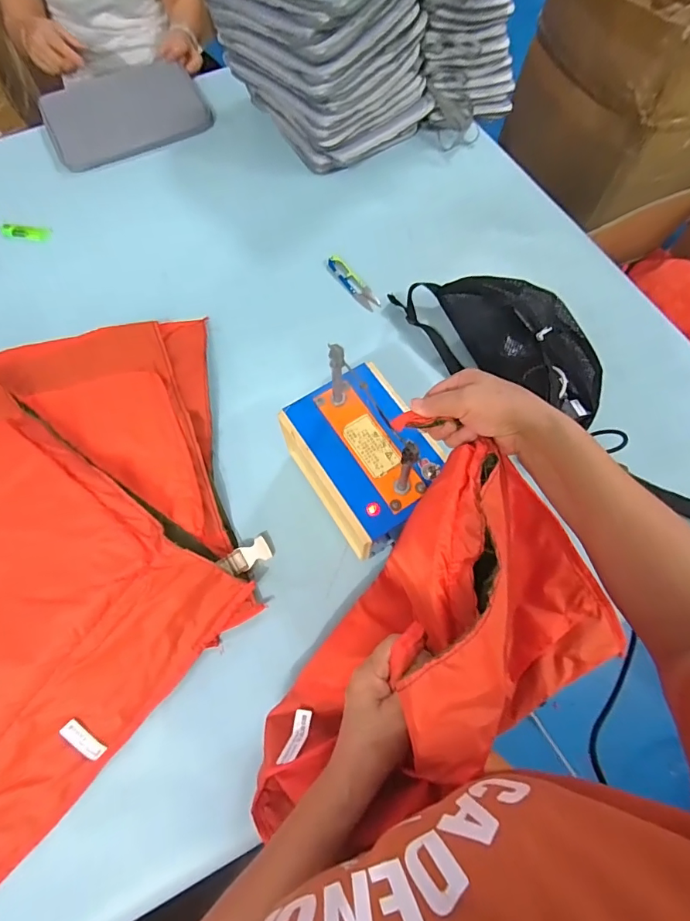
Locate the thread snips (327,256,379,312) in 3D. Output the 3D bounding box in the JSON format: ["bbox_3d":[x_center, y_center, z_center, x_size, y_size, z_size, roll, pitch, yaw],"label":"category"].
[{"bbox_3d":[0.014,-0.281,0.697,0.029,0.017,0.116,-33,72,-11],"label":"thread snips"}]

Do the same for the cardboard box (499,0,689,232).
[{"bbox_3d":[0.840,-1.081,1.321,0.404,0.590,0.571,-24,71,-8],"label":"cardboard box"}]

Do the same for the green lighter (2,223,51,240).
[{"bbox_3d":[-0.539,-0.383,0.746,0.073,0.016,0.027,6,69,3],"label":"green lighter"}]

